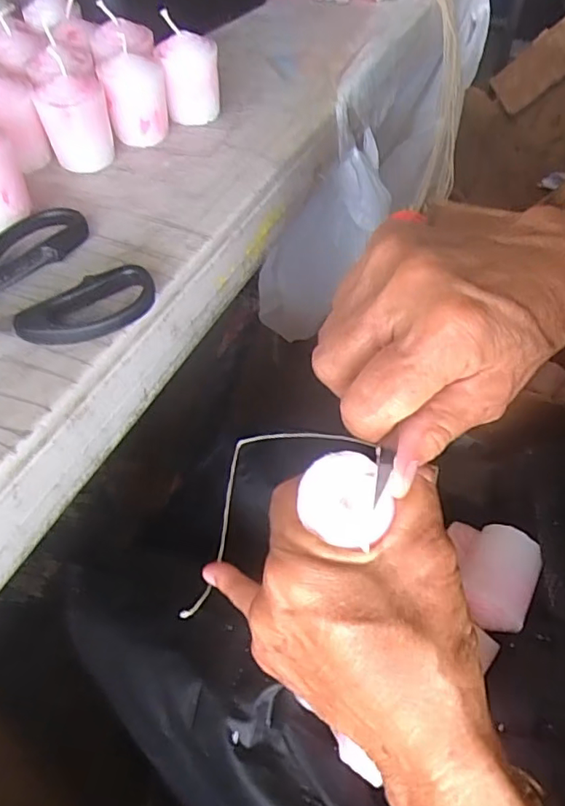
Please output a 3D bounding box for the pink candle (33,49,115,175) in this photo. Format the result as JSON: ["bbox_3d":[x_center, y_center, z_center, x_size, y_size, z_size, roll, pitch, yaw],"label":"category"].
[{"bbox_3d":[-0.120,-0.165,0.320,0.031,0.053,0.029,10,53,10],"label":"pink candle"}]

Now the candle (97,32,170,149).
[{"bbox_3d":[-0.089,-0.187,0.339,0.036,0.049,0.029,-17,54,-11],"label":"candle"}]

